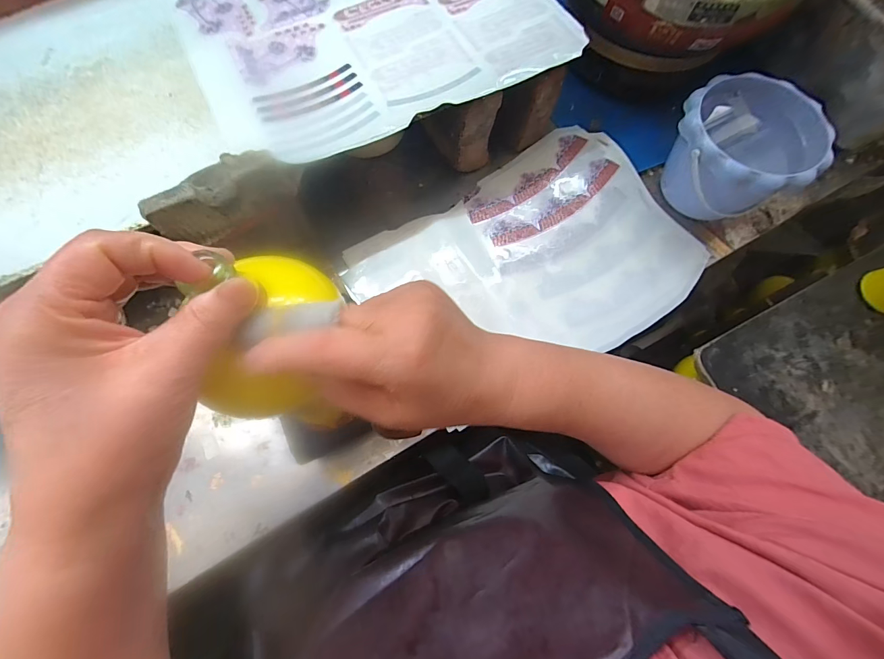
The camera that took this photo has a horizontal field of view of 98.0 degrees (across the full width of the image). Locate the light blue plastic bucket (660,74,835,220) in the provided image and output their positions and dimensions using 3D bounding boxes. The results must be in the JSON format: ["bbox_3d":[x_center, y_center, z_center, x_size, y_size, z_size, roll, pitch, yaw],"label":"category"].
[{"bbox_3d":[0.360,-0.217,0.494,0.152,0.132,0.152,1,72,-2],"label":"light blue plastic bucket"}]

